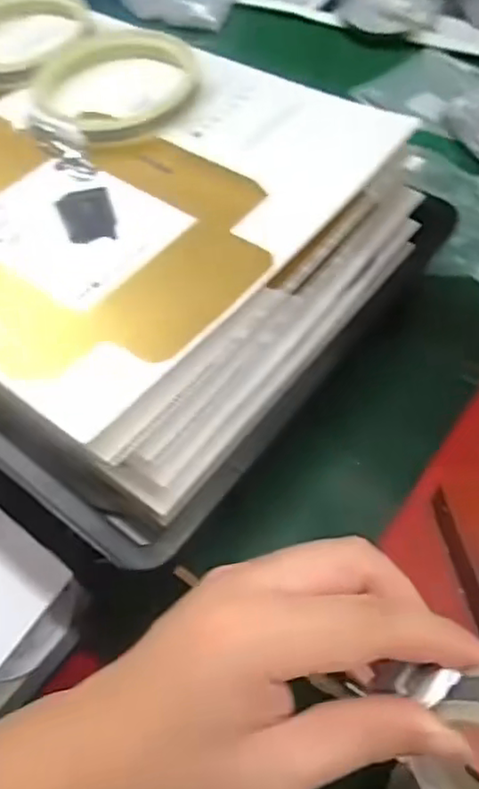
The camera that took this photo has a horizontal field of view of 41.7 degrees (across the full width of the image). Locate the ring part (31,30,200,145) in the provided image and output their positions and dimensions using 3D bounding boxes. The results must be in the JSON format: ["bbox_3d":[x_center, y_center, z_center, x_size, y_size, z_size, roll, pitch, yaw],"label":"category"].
[{"bbox_3d":[-0.091,-0.232,0.470,0.122,0.028,0.105,-14,55,-5],"label":"ring part"}]

